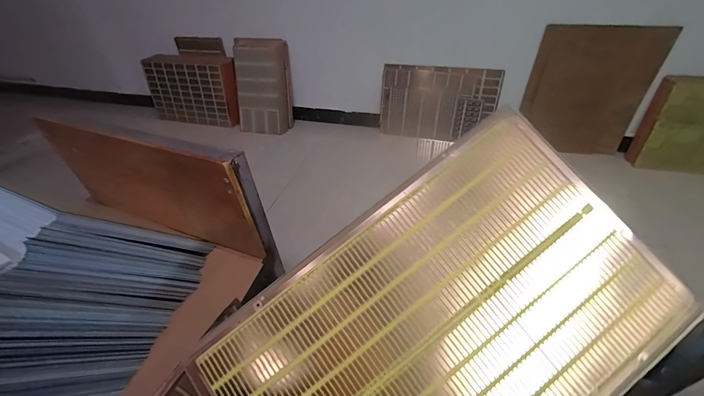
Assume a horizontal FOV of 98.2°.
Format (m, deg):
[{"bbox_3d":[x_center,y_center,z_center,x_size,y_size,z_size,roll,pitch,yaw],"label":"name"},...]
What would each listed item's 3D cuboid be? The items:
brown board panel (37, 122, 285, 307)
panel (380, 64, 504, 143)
[{"bbox_3d":[-0.458,-0.024,0.726,0.570,0.276,0.048,13,41,16],"label":"brown board panel"},{"bbox_3d":[0.474,-0.518,1.730,0.628,0.407,0.052,11,35,16],"label":"panel"}]

